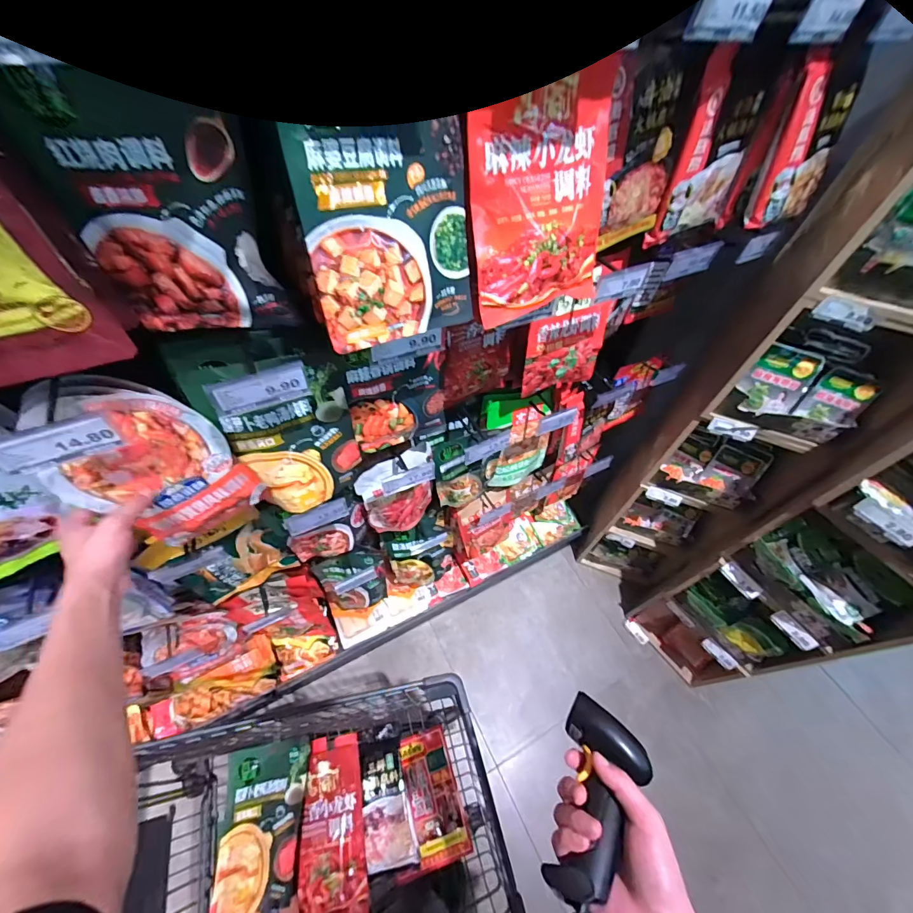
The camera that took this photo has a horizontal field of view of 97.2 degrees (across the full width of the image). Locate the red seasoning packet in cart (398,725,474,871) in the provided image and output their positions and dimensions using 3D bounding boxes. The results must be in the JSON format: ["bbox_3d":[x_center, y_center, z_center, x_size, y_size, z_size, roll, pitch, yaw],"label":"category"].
[{"bbox_3d":[-0.047,0.678,0.812,0.099,0.025,0.205,-14,56,-14],"label":"red seasoning packet in cart"}]

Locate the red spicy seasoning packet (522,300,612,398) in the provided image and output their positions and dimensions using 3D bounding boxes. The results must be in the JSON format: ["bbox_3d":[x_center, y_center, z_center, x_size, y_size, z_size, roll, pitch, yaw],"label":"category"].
[{"bbox_3d":[0.205,-0.197,0.760,0.159,0.151,0.038,-17,57,-16],"label":"red spicy seasoning packet"}]

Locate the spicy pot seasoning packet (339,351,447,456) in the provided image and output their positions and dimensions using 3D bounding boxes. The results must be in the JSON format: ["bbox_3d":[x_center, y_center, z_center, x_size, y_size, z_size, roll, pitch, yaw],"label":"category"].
[{"bbox_3d":[-0.092,-0.089,0.644,0.156,0.189,0.030,-16,57,-15],"label":"spicy pot seasoning packet"}]

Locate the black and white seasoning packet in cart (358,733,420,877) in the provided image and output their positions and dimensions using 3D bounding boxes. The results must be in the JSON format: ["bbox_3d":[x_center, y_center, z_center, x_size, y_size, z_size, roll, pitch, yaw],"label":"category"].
[{"bbox_3d":[-0.142,0.685,0.804,0.091,0.030,0.197,-9,55,-10],"label":"black and white seasoning packet in cart"}]

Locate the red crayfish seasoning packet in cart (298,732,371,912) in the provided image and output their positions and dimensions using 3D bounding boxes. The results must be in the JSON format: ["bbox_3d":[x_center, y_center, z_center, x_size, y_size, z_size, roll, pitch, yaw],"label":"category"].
[{"bbox_3d":[-0.243,0.722,0.789,0.123,0.025,0.281,-7,55,-9],"label":"red crayfish seasoning packet in cart"}]

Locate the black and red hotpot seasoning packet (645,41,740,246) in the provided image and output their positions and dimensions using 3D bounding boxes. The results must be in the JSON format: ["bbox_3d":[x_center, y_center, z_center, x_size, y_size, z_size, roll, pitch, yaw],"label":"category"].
[{"bbox_3d":[0.372,-0.431,0.573,0.167,0.210,0.031,-24,59,-20],"label":"black and red hotpot seasoning packet"}]

